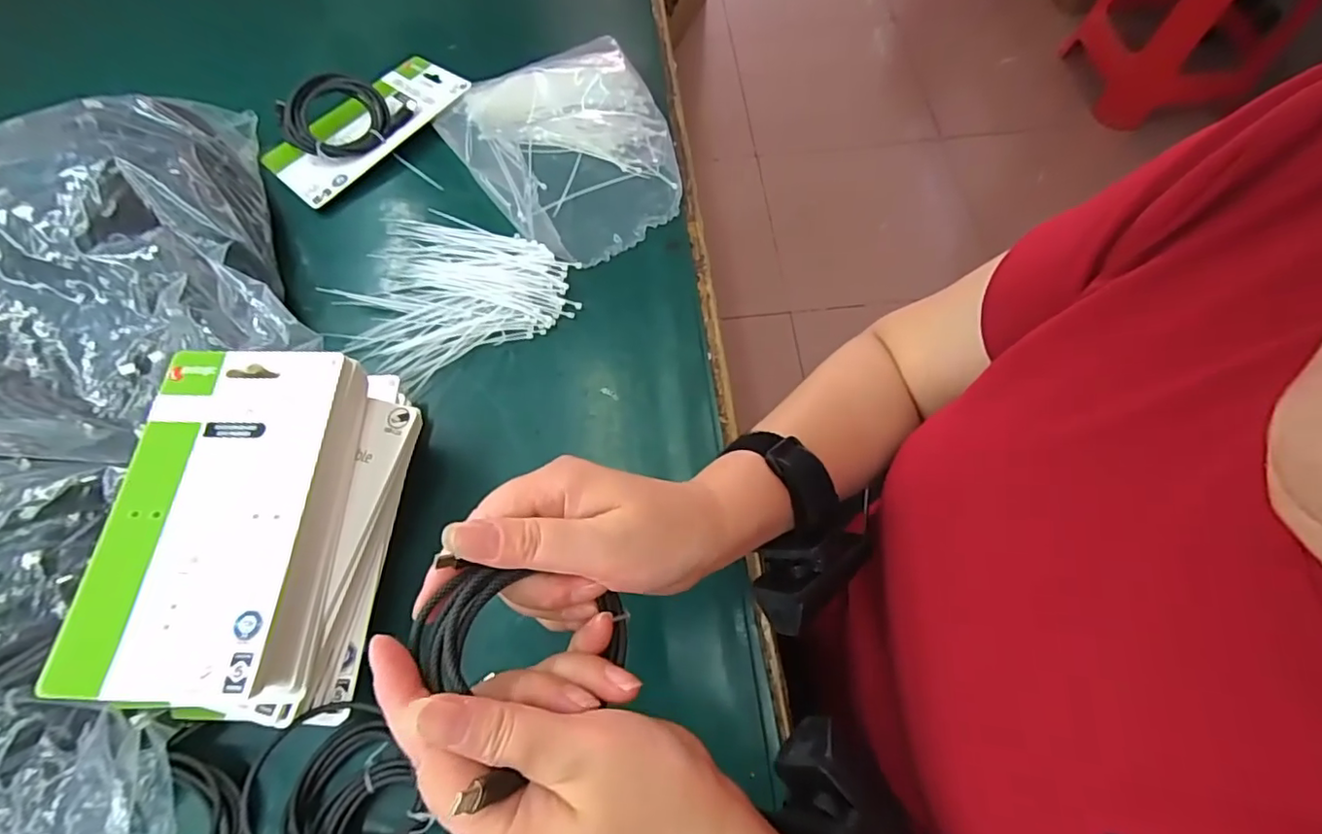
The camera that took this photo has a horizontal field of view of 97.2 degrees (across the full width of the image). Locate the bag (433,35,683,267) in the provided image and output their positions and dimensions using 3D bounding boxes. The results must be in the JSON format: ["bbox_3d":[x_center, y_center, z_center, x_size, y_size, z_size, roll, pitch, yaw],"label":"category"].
[{"bbox_3d":[-0.073,-0.232,0.489,0.171,0.037,0.211,-31,68,-10],"label":"bag"}]

